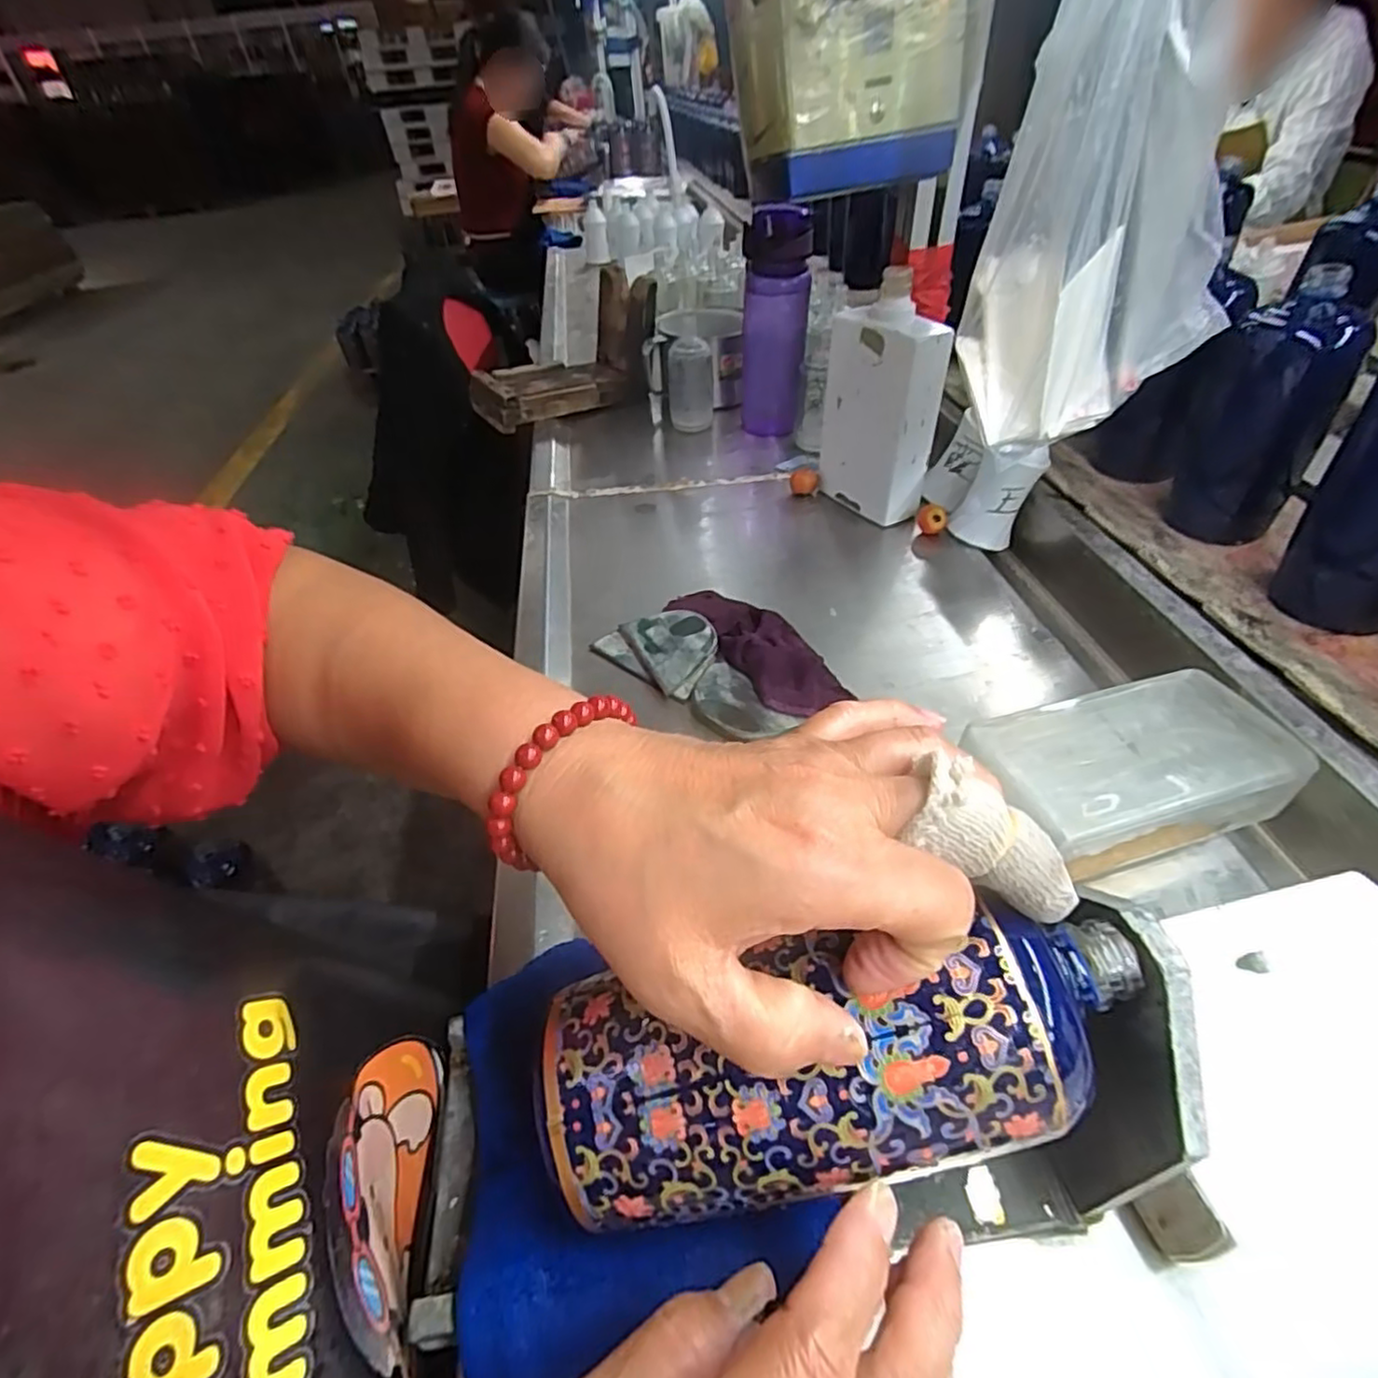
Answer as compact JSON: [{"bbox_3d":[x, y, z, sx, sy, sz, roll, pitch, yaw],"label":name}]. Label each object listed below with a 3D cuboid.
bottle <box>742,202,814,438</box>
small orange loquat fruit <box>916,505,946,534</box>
[{"bbox_3d":[0.099,-0.423,0.798,0.076,0.235,0.091,-3,44,5],"label":"bottle"},{"bbox_3d":[0.232,-0.162,0.653,0.026,0.020,0.023,2,44,10],"label":"small orange loquat fruit"}]

